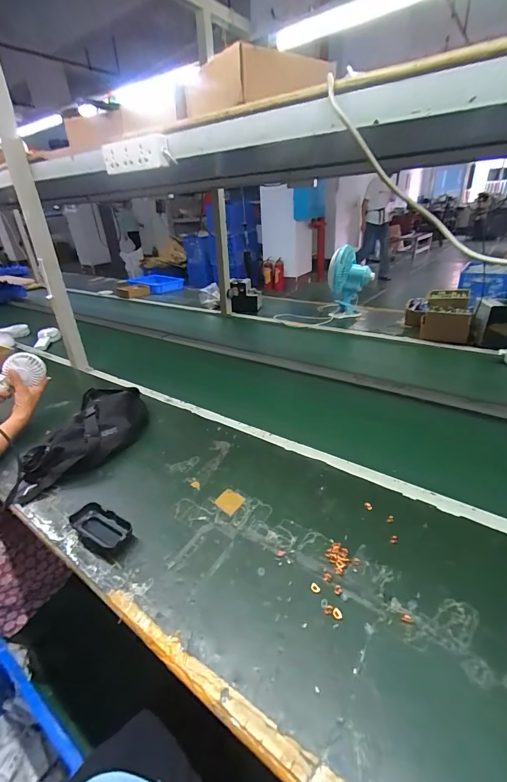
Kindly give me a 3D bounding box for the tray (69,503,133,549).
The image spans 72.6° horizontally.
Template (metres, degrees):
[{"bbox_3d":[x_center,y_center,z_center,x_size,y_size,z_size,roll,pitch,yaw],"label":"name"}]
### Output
[{"bbox_3d":[-0.255,0.227,0.578,0.104,0.031,0.048,10,32,24],"label":"tray"}]

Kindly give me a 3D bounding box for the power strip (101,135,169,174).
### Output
[{"bbox_3d":[-0.230,-0.444,0.654,0.168,0.045,0.029,12,33,28],"label":"power strip"}]

